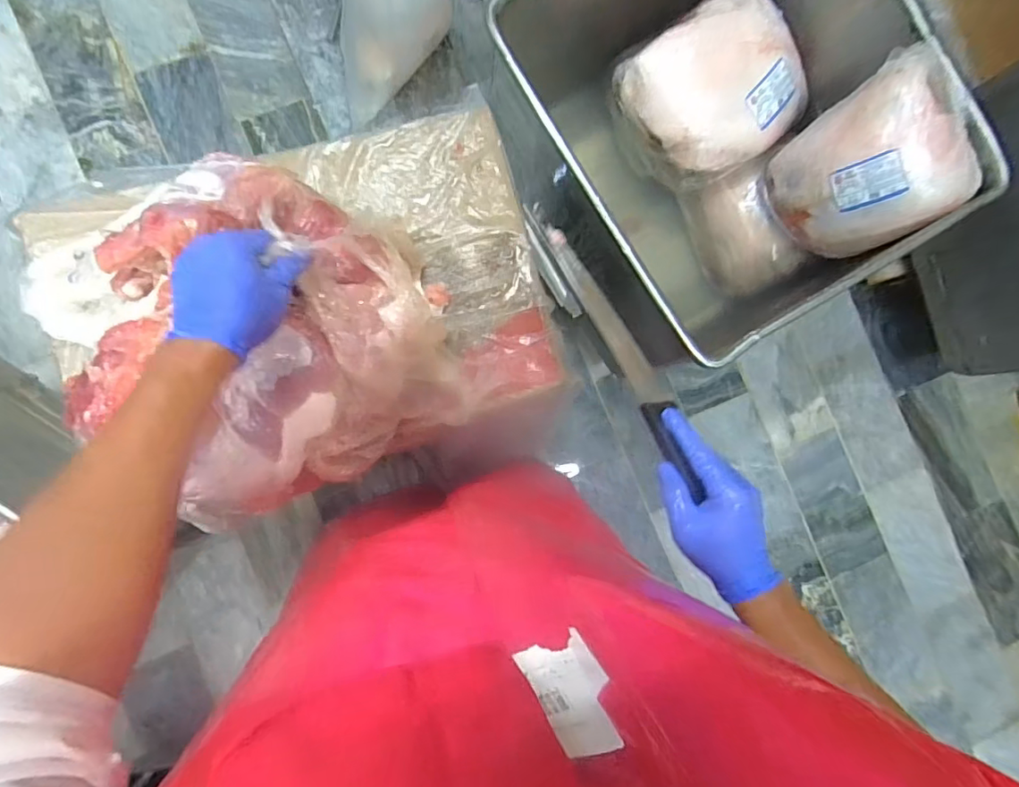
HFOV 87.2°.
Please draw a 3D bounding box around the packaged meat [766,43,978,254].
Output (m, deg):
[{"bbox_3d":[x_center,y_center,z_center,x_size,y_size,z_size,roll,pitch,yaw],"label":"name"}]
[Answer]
[{"bbox_3d":[0.647,-0.406,0.973,0.170,0.309,0.267,-29,91,-30],"label":"packaged meat"}]

